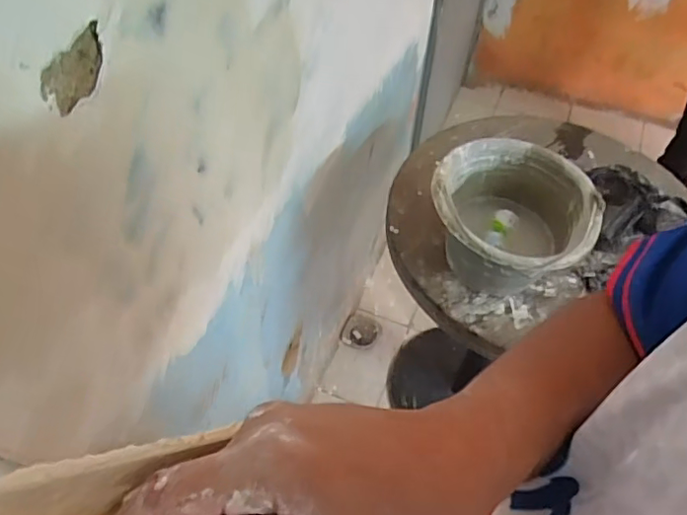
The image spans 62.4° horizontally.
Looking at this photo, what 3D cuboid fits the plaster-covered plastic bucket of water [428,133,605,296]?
[{"bbox_3d":[0.254,-0.043,0.908,0.242,0.173,0.244,1,53,-2],"label":"plaster-covered plastic bucket of water"}]

